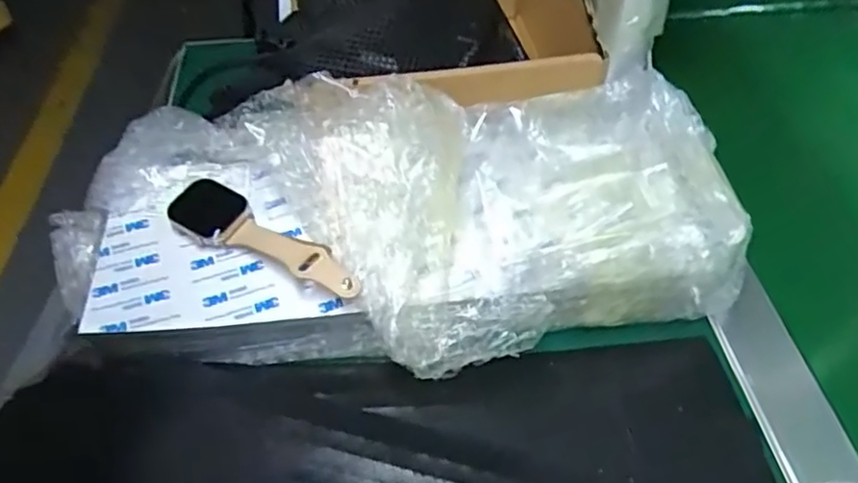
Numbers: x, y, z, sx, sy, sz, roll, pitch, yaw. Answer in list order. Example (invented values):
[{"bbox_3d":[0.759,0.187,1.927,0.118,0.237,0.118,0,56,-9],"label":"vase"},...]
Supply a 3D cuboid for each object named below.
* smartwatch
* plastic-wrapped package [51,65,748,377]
[{"bbox_3d":[-0.088,-0.003,0.359,0.124,0.013,0.033,22,52,19],"label":"smartwatch"},{"bbox_3d":[-0.029,-0.011,0.366,0.382,0.074,0.177,-1,48,-1],"label":"plastic-wrapped package"}]

